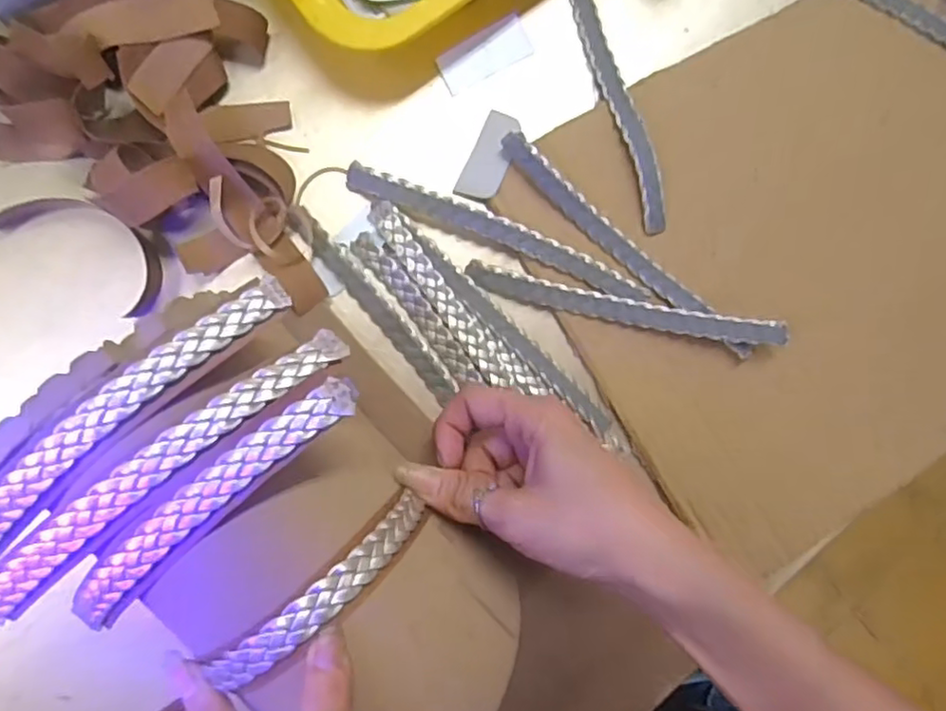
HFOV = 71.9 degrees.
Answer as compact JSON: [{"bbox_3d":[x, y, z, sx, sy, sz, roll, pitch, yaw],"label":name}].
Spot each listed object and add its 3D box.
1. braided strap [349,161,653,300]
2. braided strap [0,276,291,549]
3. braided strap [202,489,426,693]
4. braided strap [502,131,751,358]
[{"bbox_3d":[0.015,-0.065,0.344,0.168,0.007,0.015,22,86,-4],"label":"braided strap"},{"bbox_3d":[-0.128,0.022,0.232,0.146,0.024,0.017,-41,92,-5],"label":"braided strap"},{"bbox_3d":[-0.052,0.085,0.249,0.101,0.028,0.013,-37,91,-37],"label":"braided strap"},{"bbox_3d":[0.081,-0.056,0.347,0.170,0.011,0.013,42,85,-2],"label":"braided strap"}]

